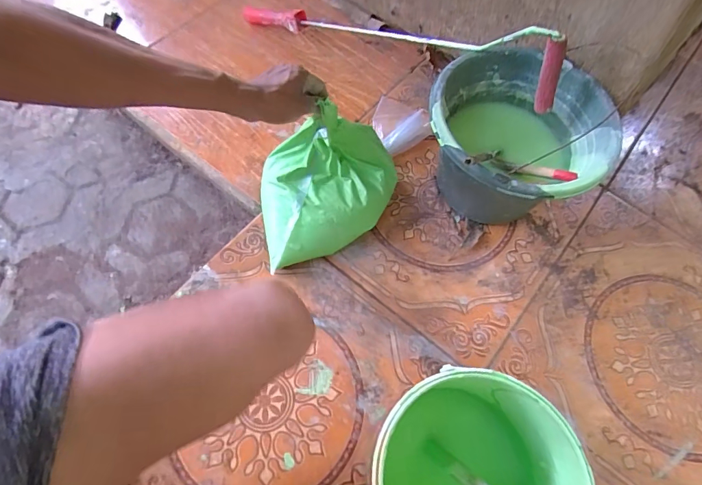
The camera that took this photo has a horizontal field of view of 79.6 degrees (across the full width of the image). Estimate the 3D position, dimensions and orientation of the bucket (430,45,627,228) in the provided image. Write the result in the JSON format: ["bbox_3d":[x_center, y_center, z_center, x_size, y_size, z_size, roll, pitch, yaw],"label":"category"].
[{"bbox_3d":[0.222,-0.133,0.619,0.242,0.170,0.235,1,65,-3],"label":"bucket"}]

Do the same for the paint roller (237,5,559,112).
[{"bbox_3d":[0.037,-0.338,0.687,0.583,0.109,0.043,25,65,28],"label":"paint roller"}]

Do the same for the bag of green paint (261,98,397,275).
[{"bbox_3d":[-0.029,-0.083,0.590,0.206,0.162,0.157,-10,66,-8],"label":"bag of green paint"}]

